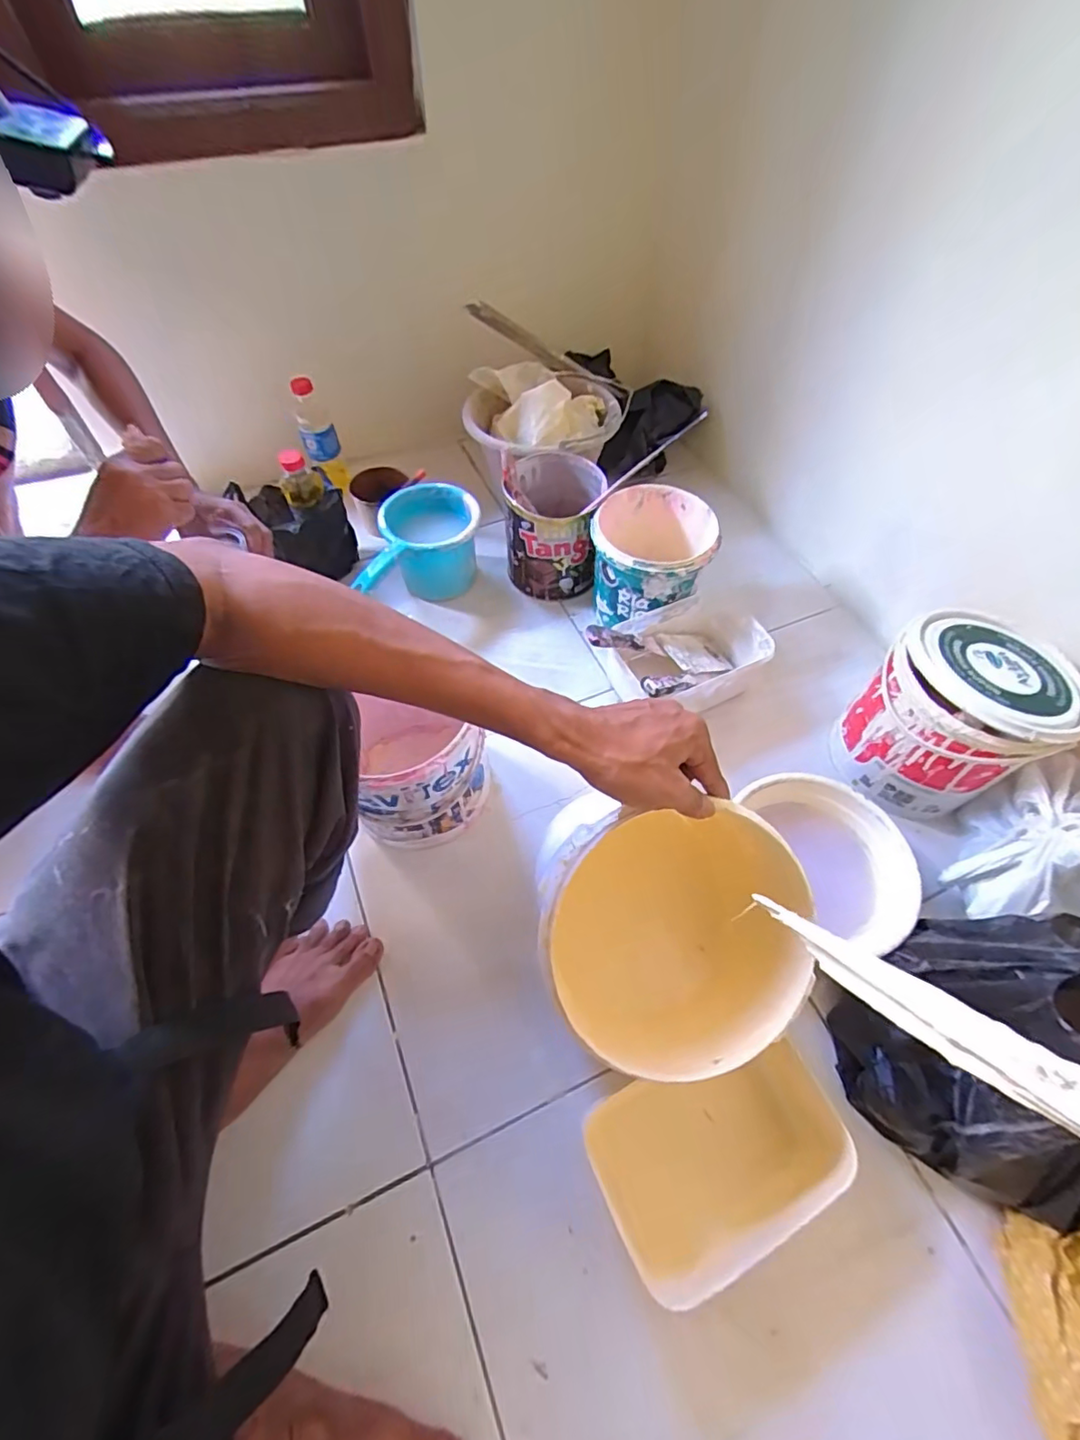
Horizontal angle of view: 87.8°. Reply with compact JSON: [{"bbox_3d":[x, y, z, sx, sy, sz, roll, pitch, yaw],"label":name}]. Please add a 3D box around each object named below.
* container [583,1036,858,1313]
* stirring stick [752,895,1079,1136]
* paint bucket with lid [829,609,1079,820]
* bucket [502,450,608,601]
[{"bbox_3d":[0.160,0.366,0.489,0.221,0.084,0.125,-22,59,-13],"label":"container"},{"bbox_3d":[0.173,0.131,0.251,0.014,0.240,0.020,-19,97,-12],"label":"stirring stick"},{"bbox_3d":[0.456,0.003,0.639,0.167,0.210,0.146,33,63,19],"label":"paint bucket with lid"},{"bbox_3d":[0.021,-0.284,0.854,0.134,0.172,0.147,0,58,0],"label":"bucket"}]

